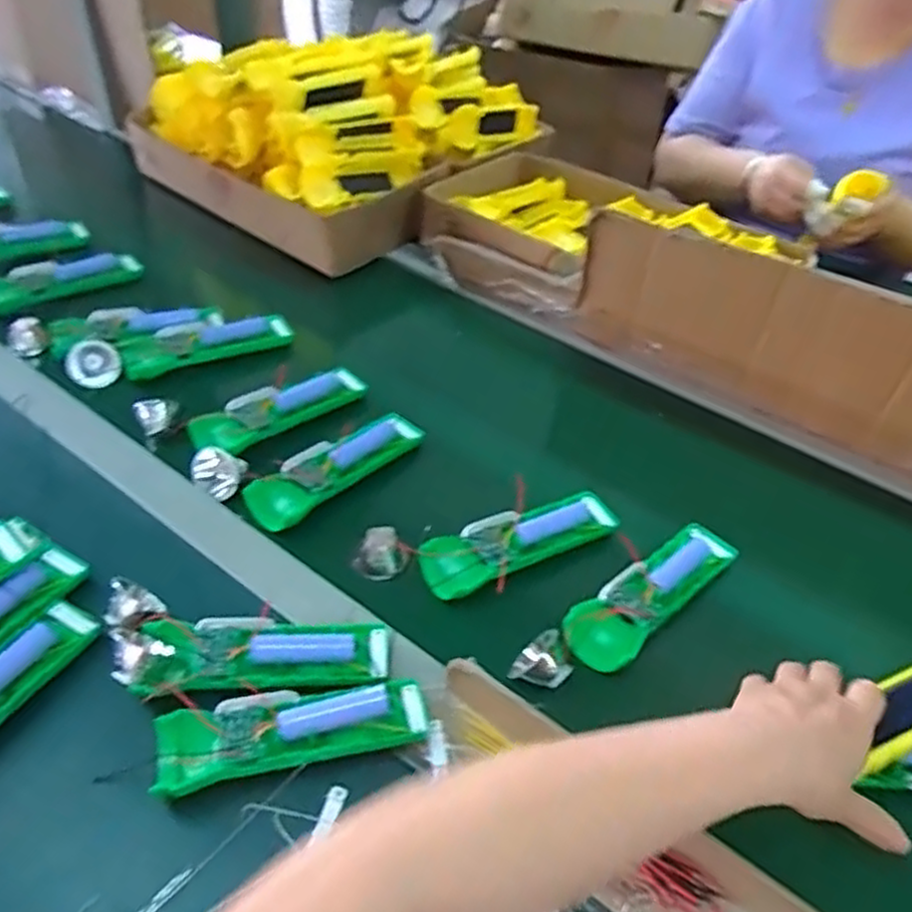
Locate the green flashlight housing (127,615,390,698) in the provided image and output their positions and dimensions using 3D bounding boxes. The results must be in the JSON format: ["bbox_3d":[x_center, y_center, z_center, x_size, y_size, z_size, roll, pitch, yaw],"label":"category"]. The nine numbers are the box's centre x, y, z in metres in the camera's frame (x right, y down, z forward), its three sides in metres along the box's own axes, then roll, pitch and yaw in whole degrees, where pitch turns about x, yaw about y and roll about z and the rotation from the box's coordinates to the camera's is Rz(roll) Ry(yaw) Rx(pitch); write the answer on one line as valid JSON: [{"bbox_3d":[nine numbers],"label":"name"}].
[{"bbox_3d":[-0.126,0.132,0.491,0.157,0.020,0.052,-2,45,-4],"label":"green flashlight housing"}]

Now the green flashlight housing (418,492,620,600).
[{"bbox_3d":[0.052,0.067,0.585,0.169,0.024,0.052,-20,49,-20],"label":"green flashlight housing"}]

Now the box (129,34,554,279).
[{"bbox_3d":[-0.149,-0.478,1.023,0.393,0.161,0.447,32,52,26],"label":"box"}]

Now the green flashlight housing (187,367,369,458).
[{"bbox_3d":[-0.163,-0.047,0.685,0.171,0.037,0.053,-32,54,-29],"label":"green flashlight housing"}]

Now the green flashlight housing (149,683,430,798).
[{"bbox_3d":[-0.100,0.166,0.454,0.162,0.024,0.046,-9,46,-10],"label":"green flashlight housing"}]

